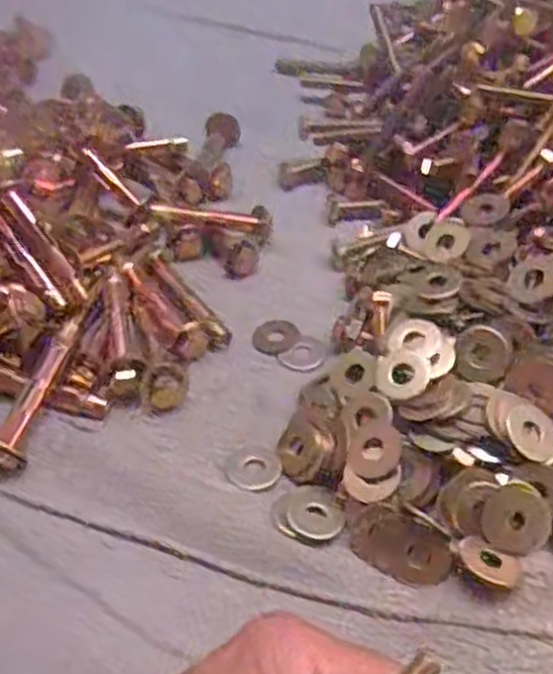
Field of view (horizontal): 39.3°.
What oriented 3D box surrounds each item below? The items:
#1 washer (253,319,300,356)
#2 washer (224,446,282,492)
[{"bbox_3d":[0.000,-0.001,0.350,0.020,0.004,0.021,7,47,13],"label":"washer"},{"bbox_3d":[-0.009,0.051,0.301,0.021,0.004,0.020,-3,46,3],"label":"washer"}]

